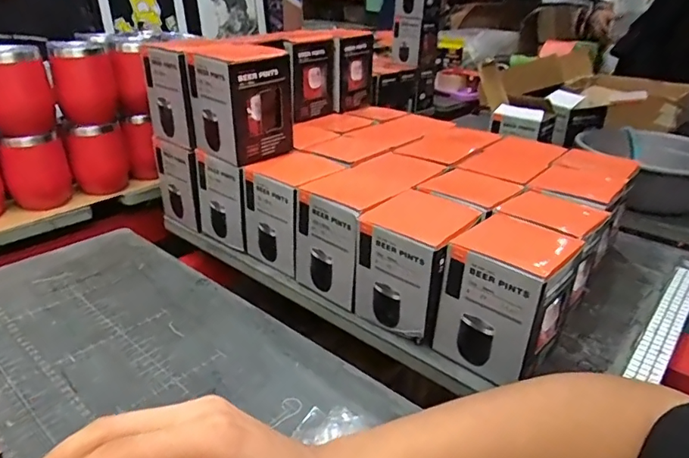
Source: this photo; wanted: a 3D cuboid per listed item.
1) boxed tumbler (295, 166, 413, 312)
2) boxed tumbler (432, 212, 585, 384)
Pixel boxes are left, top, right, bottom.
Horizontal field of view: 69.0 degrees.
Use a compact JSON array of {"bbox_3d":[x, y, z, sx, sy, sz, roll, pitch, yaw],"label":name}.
[{"bbox_3d":[0.010,0.004,0.585,0.099,0.117,0.109,23,34,35],"label":"boxed tumbler"},{"bbox_3d":[0.153,0.067,0.478,0.095,0.127,0.098,22,34,34],"label":"boxed tumbler"}]

